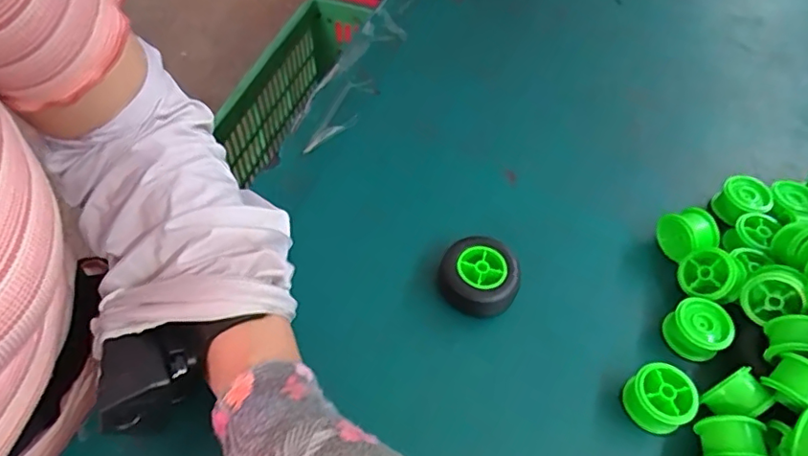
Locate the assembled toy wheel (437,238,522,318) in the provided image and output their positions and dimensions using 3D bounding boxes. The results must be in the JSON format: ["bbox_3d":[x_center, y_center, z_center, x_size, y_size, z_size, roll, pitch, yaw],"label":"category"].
[{"bbox_3d":[0.046,0.033,0.352,0.049,0.028,0.047,2,52,-3],"label":"assembled toy wheel"}]

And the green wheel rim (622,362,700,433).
[{"bbox_3d":[0.144,0.096,0.310,0.031,0.022,0.033,2,51,-2],"label":"green wheel rim"}]

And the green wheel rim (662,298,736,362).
[{"bbox_3d":[0.182,0.063,0.340,0.031,0.021,0.034,2,52,-3],"label":"green wheel rim"}]

